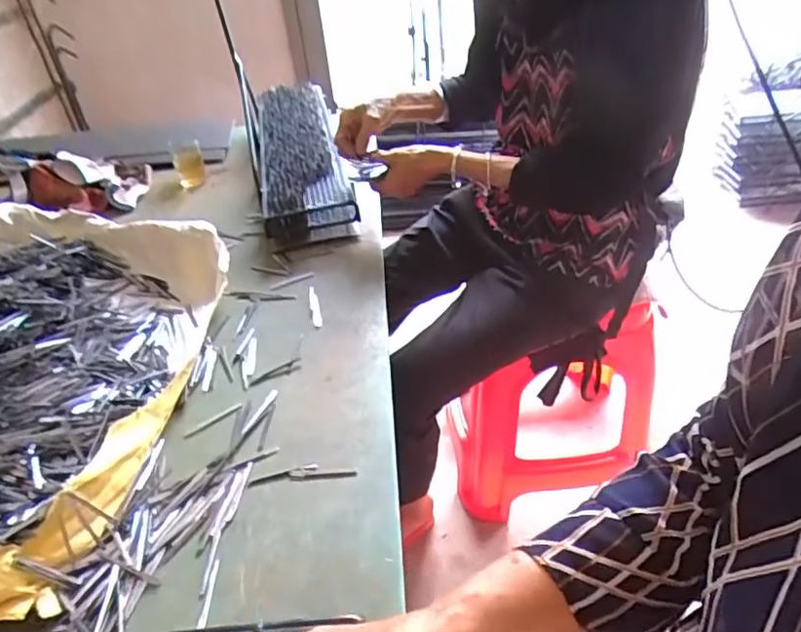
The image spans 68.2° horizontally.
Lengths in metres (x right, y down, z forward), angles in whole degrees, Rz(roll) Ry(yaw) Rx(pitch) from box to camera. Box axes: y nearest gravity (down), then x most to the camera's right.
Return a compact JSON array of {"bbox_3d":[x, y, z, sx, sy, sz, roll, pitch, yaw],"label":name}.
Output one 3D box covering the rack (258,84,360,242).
[{"bbox_3d":[-0.198,-0.327,1.172,0.150,0.086,0.630,-11,37,-5],"label":"rack"}]

